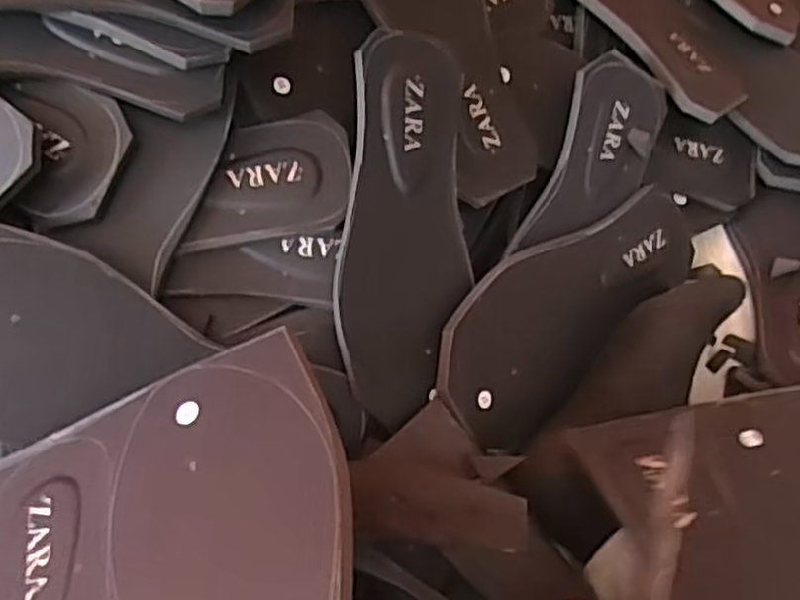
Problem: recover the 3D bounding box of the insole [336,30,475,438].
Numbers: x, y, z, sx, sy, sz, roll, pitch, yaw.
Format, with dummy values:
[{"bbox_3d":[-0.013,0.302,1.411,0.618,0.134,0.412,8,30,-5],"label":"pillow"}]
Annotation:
[{"bbox_3d":[0.005,-0.045,0.465,0.085,0.013,0.238,7,86,-23],"label":"insole"}]

